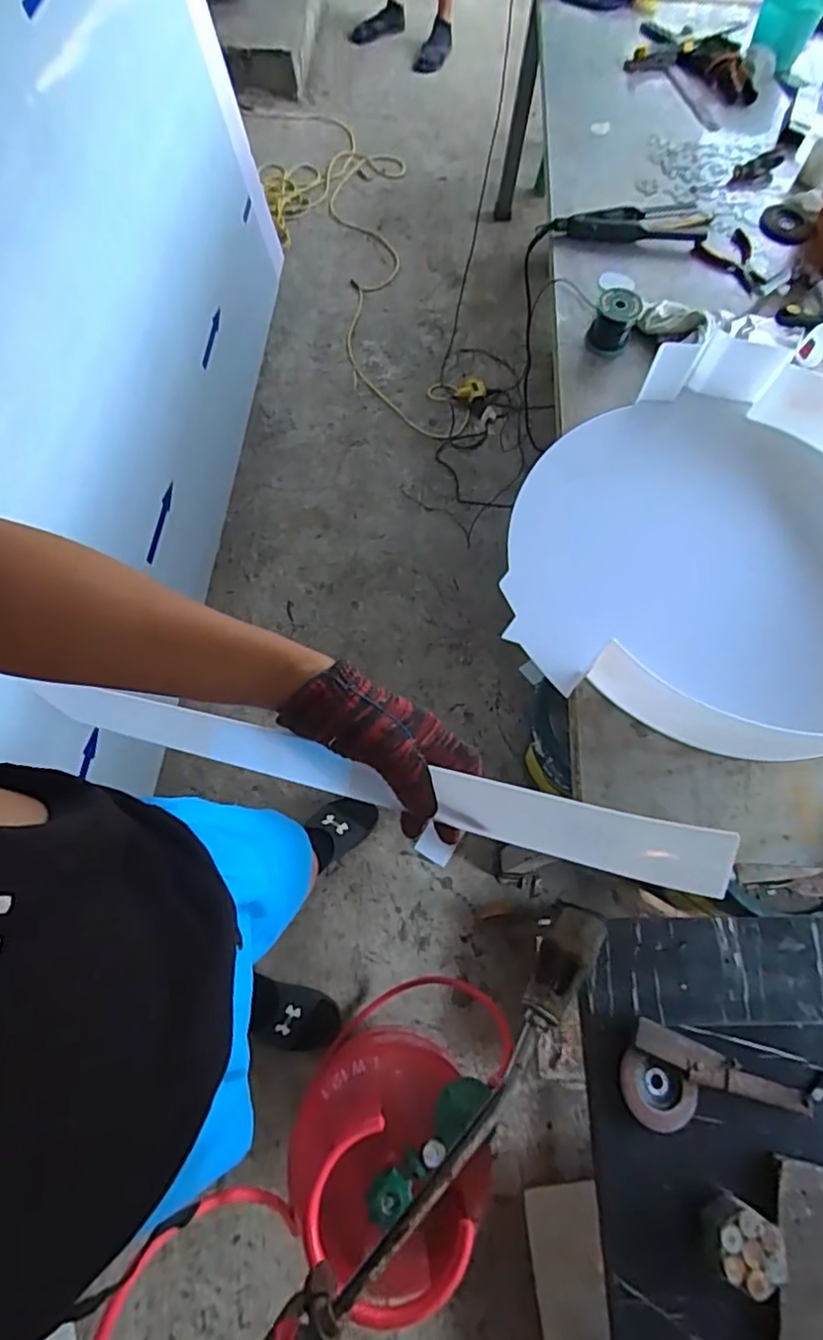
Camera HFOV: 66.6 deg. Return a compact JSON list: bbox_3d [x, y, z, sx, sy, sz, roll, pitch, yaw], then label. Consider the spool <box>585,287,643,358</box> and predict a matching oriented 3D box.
[{"bbox_3d":[0.324,-0.559,1.003,0.068,0.080,0.072,1,67,-2],"label":"spool"}]

